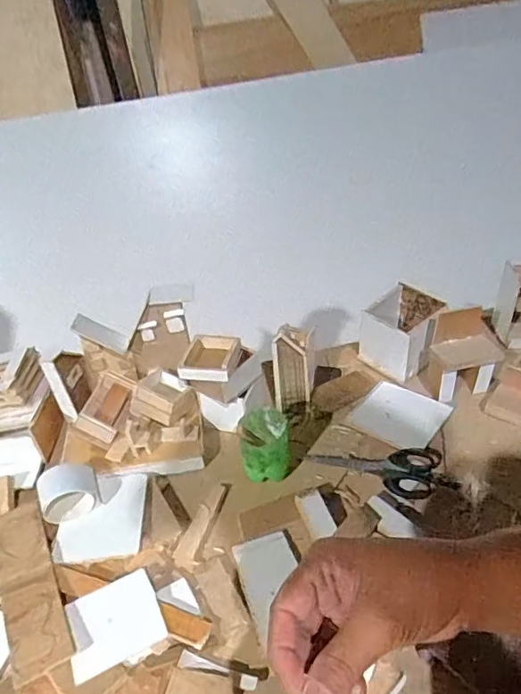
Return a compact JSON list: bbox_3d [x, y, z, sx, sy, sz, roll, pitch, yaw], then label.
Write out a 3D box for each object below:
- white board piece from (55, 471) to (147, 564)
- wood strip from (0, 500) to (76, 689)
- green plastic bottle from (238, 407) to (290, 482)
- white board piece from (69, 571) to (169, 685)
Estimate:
[{"bbox_3d":[-0.173,0.185,0.579,0.085,0.005,0.108,5,41,-8],"label":"white board piece"},{"bbox_3d":[-0.228,0.231,0.519,0.051,0.016,0.196,-23,40,-19],"label":"wood strip"},{"bbox_3d":[0.006,0.116,0.617,0.058,0.066,0.072,-7,39,0],"label":"green plastic bottle"},{"bbox_3d":[-0.134,0.252,0.484,0.080,0.004,0.073,-18,45,-18],"label":"white board piece"}]

